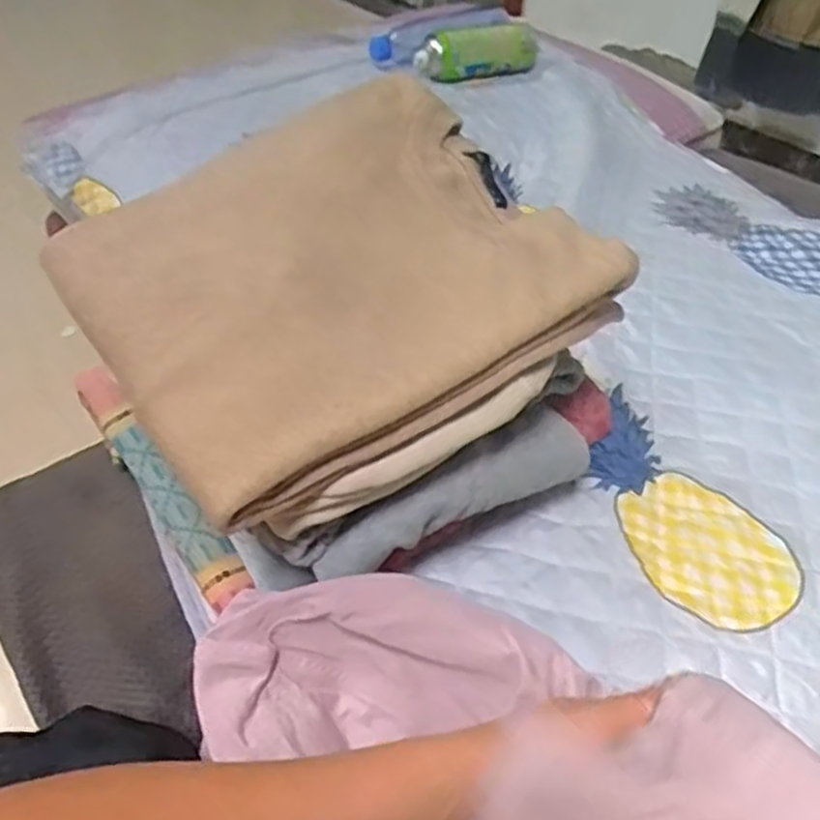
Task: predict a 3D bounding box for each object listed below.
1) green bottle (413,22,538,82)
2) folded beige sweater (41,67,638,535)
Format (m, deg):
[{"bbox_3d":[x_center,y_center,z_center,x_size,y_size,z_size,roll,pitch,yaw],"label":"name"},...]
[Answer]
[{"bbox_3d":[0.109,-0.557,1.189,0.201,0.065,0.057,-12,48,-14],"label":"green bottle"},{"bbox_3d":[-0.052,-0.102,0.491,0.308,0.054,0.268,-32,59,-17],"label":"folded beige sweater"}]

